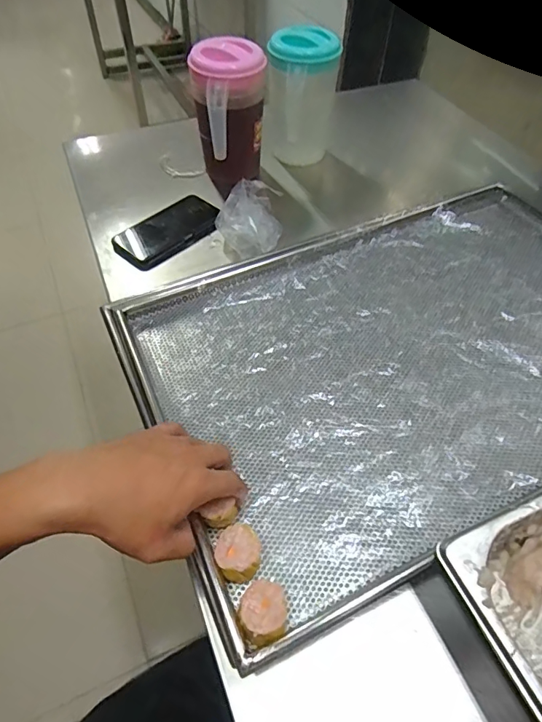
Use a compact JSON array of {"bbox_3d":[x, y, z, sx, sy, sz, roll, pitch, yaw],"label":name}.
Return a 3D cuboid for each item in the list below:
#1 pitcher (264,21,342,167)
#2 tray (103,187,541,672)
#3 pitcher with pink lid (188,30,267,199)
[{"bbox_3d":[0.049,-0.426,0.744,0.114,0.179,0.097,3,53,0],"label":"pitcher"},{"bbox_3d":[0.164,-0.025,0.521,0.607,0.048,0.403,-22,57,-15],"label":"tray"},{"bbox_3d":[-0.062,-0.379,0.714,0.110,0.185,0.131,-5,53,-6],"label":"pitcher with pink lid"}]

